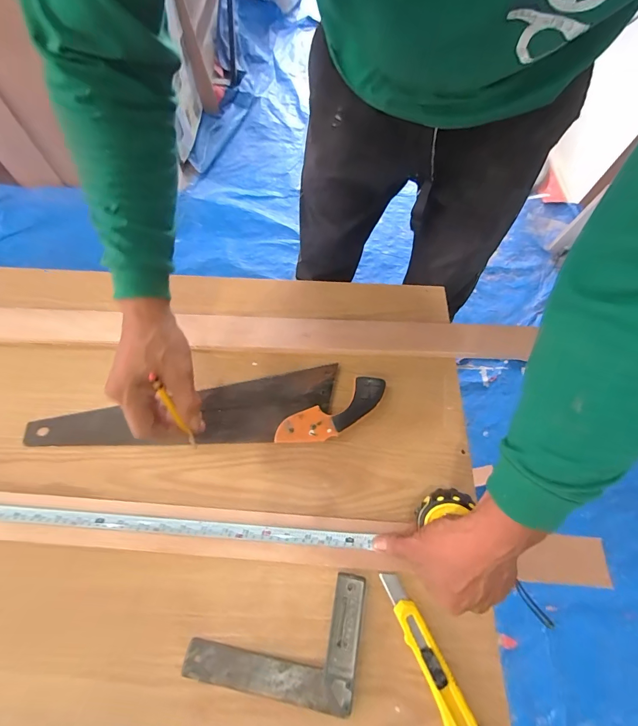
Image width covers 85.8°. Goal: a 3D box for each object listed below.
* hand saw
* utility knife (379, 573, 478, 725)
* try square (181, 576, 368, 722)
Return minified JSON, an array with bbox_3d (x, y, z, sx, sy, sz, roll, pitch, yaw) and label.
[{"bbox_3d":[-0.155,0.069,0.500,0.484,0.040,0.106,-5,65,2],"label":"hand saw"},{"bbox_3d":[0.121,0.327,0.382,0.034,0.019,0.176,-21,68,-11],"label":"utility knife"},{"bbox_3d":[-0.047,0.297,0.385,0.182,0.012,0.122,9,66,2],"label":"try square"}]

